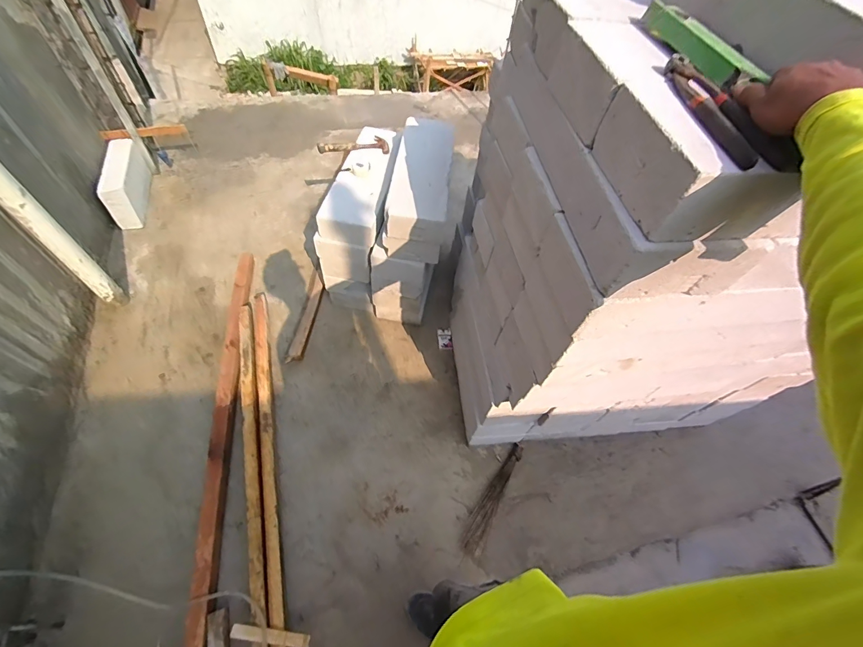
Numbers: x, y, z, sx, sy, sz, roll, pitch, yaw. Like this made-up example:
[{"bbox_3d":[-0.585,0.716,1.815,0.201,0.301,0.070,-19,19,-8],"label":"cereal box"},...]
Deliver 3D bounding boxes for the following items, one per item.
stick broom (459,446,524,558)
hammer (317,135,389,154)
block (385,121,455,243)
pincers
[{"bbox_3d":[0.215,0.583,1.290,0.069,0.040,0.400,27,57,14],"label":"stick broom"},{"bbox_3d":[-0.320,-0.731,1.540,0.284,0.044,0.094,-4,57,-9],"label":"hammer"},{"bbox_3d":[-0.035,-0.523,1.423,0.196,0.197,0.587,7,55,0],"label":"block"},{"bbox_3d":[0.337,-0.257,0.445,0.045,0.021,0.234,-1,57,-6],"label":"pincers"}]

